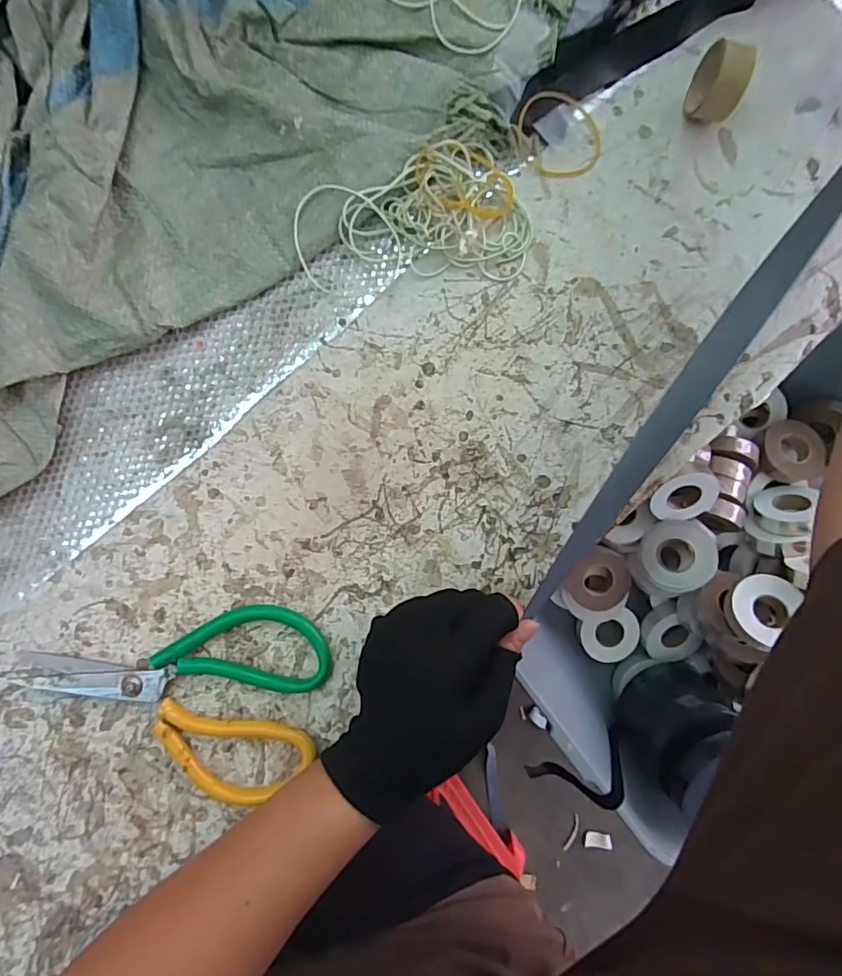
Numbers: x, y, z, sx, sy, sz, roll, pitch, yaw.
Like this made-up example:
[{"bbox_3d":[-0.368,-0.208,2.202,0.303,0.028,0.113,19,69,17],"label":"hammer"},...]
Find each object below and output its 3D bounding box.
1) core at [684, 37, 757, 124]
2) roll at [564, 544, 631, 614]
[{"bbox_3d":[0.197,-0.269,0.345,0.021,0.042,0.046,4,86,-2],"label":"core"},{"bbox_3d":[0.237,0.121,0.689,0.075,0.034,0.082,0,86,-2],"label":"roll"}]

